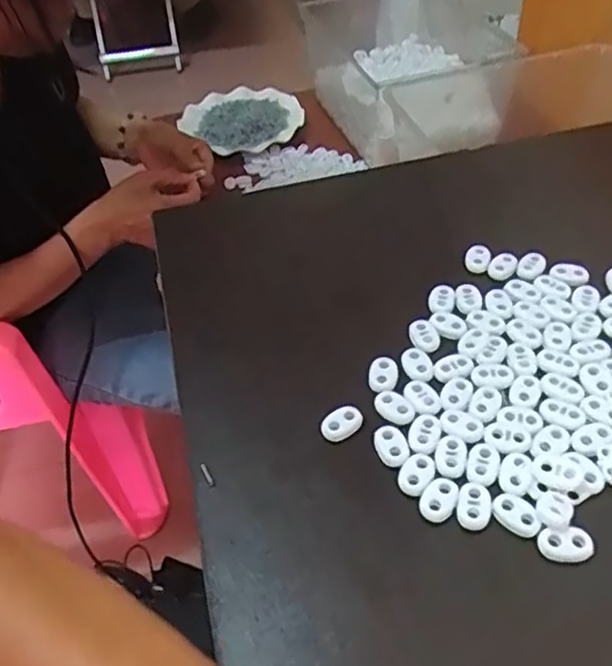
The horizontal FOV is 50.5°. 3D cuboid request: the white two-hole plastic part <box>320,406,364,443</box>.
[{"bbox_3d":[0.019,0.047,0.335,0.022,0.009,0.013,-24,49,-16],"label":"white two-hole plastic part"}]

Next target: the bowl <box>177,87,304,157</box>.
[{"bbox_3d":[-0.095,-0.327,0.986,0.182,0.034,0.184,-3,47,3],"label":"bowl"}]

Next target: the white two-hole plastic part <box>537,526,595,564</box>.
[{"bbox_3d":[0.113,0.092,0.282,0.023,0.004,0.013,-2,47,4],"label":"white two-hole plastic part"}]

